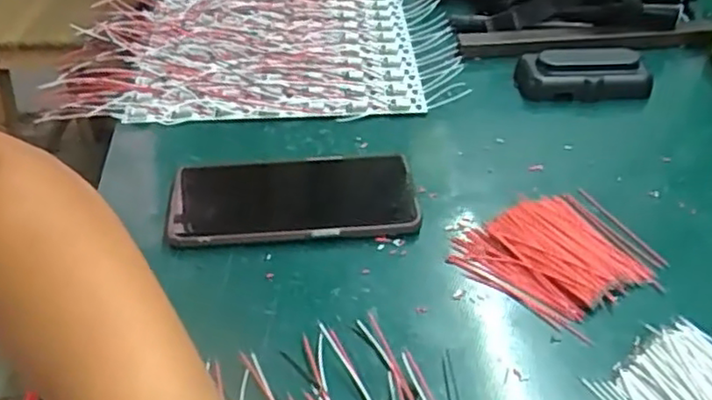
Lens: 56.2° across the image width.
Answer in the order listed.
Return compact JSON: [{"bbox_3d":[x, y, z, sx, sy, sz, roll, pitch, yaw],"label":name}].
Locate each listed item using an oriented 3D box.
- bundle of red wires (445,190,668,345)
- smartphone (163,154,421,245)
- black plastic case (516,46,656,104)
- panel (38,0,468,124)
[{"bbox_3d":[0.127,0.033,0.419,0.107,0.010,0.096,-27,50,-26],"label":"bundle of red wires"},{"bbox_3d":[-0.043,-0.004,0.456,0.162,0.014,0.079,-2,43,-3],"label":"smartphone"},{"bbox_3d":[0.190,-0.104,0.557,0.104,0.035,0.041,5,43,5],"label":"black plastic case"},{"bbox_3d":[-0.093,-0.166,0.636,0.345,0.019,0.294,-3,43,-4],"label":"panel"}]

